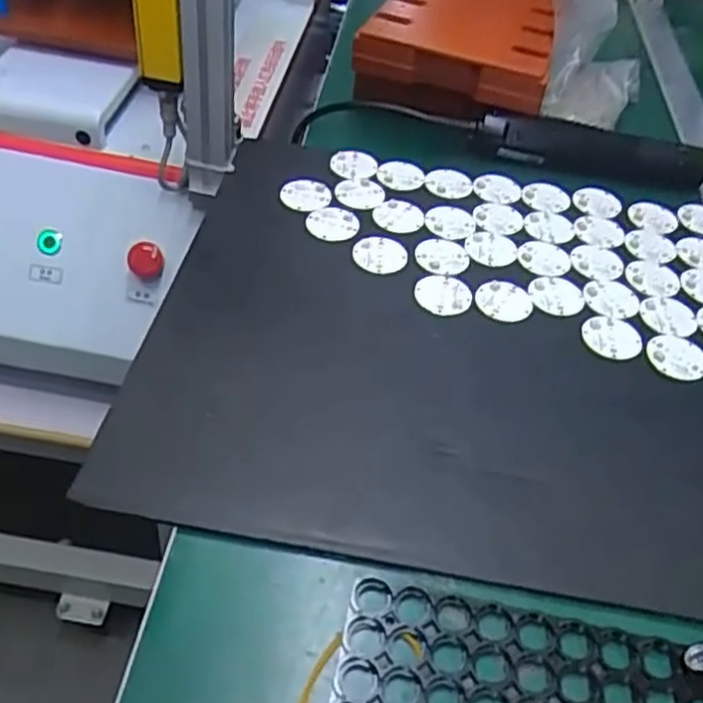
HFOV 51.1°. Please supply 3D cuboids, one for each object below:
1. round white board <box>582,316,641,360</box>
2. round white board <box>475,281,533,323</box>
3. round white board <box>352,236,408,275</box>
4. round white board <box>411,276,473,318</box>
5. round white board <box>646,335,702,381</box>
[{"bbox_3d":[0.175,-0.011,0.495,0.039,0.004,0.035,12,46,4],"label":"round white board"},{"bbox_3d":[0.106,-0.037,0.511,0.039,0.004,0.034,9,46,1],"label":"round white board"},{"bbox_3d":[0.020,-0.072,0.538,0.038,0.006,0.034,-16,51,-21],"label":"round white board"},{"bbox_3d":[0.064,-0.040,0.513,0.038,0.004,0.036,3,46,-4],"label":"round white board"},{"bbox_3d":[0.217,0.003,0.488,0.039,0.004,0.038,3,46,-4],"label":"round white board"}]

